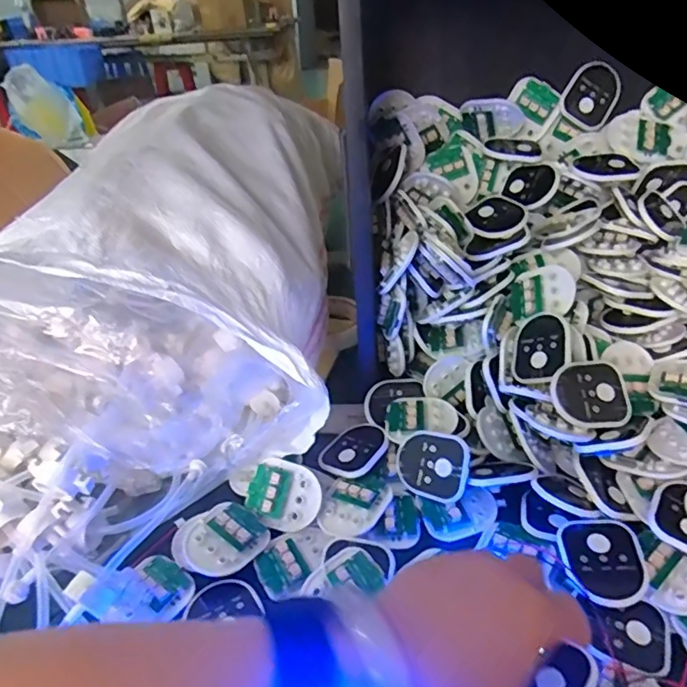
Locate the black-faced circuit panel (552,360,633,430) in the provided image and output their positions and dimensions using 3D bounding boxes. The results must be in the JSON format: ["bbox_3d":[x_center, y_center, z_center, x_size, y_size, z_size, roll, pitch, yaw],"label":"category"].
[{"bbox_3d":[0.182,0.038,0.405,0.056,0.007,0.050,-11,71,-12],"label":"black-faced circuit panel"}]

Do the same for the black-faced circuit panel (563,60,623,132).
[{"bbox_3d":[0.240,-0.238,0.528,0.048,0.060,0.006,30,8,-6],"label":"black-faced circuit panel"}]

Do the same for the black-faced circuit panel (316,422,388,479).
[{"bbox_3d":[0.011,0.086,0.448,0.043,0.012,0.056,12,41,41],"label":"black-faced circuit panel"}]

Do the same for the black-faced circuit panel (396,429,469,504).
[{"bbox_3d":[0.068,0.093,0.421,0.057,0.052,0.006,5,-5,37],"label":"black-faced circuit panel"}]

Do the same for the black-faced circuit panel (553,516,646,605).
[{"bbox_3d":[0.168,0.140,0.356,0.046,0.011,0.056,0,35,4],"label":"black-faced circuit panel"}]

